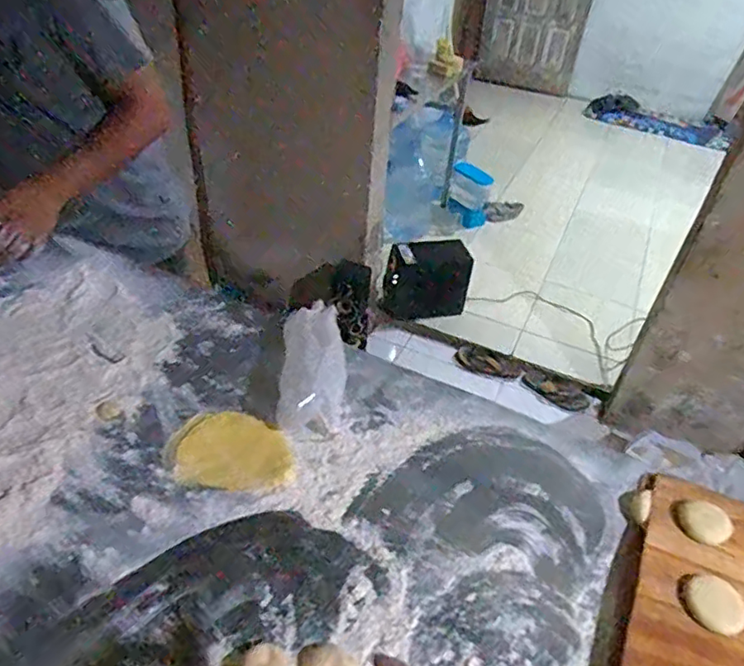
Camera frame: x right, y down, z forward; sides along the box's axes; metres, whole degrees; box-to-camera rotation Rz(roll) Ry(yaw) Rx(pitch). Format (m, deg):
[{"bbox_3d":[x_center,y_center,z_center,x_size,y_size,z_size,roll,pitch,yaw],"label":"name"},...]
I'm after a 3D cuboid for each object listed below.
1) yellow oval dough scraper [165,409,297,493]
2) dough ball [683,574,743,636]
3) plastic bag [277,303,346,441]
[{"bbox_3d":[-0.168,0.141,0.692,0.153,0.011,0.109,9,37,5],"label":"yellow oval dough scraper"},{"bbox_3d":[0.338,0.266,0.561,0.047,0.019,0.055,-20,44,-30],"label":"dough ball"},{"bbox_3d":[-0.077,0.034,0.776,0.087,0.056,0.227,3,41,-5],"label":"plastic bag"}]

